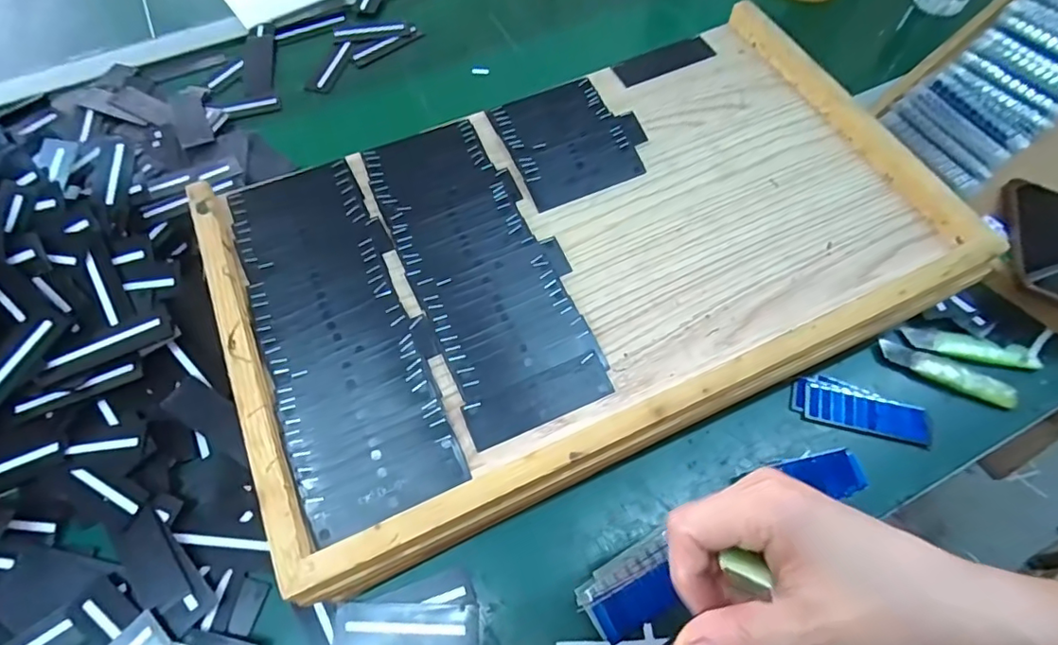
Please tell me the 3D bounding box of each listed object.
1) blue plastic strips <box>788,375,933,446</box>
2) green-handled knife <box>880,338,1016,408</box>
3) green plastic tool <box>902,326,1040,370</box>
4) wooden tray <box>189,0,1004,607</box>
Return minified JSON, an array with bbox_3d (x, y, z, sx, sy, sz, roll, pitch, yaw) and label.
[{"bbox_3d":[0.257,0.066,0.419,0.099,0.004,0.038,14,63,9],"label":"blue plastic strips"},{"bbox_3d":[0.335,0.040,0.430,0.102,0.011,0.021,22,65,11],"label":"green-handled knife"},{"bbox_3d":[0.362,0.020,0.440,0.099,0.015,0.021,12,63,7],"label":"green plastic tool"},{"bbox_3d":[0.042,-0.065,0.384,0.499,0.030,0.304,-22,65,-13],"label":"wooden tray"}]

